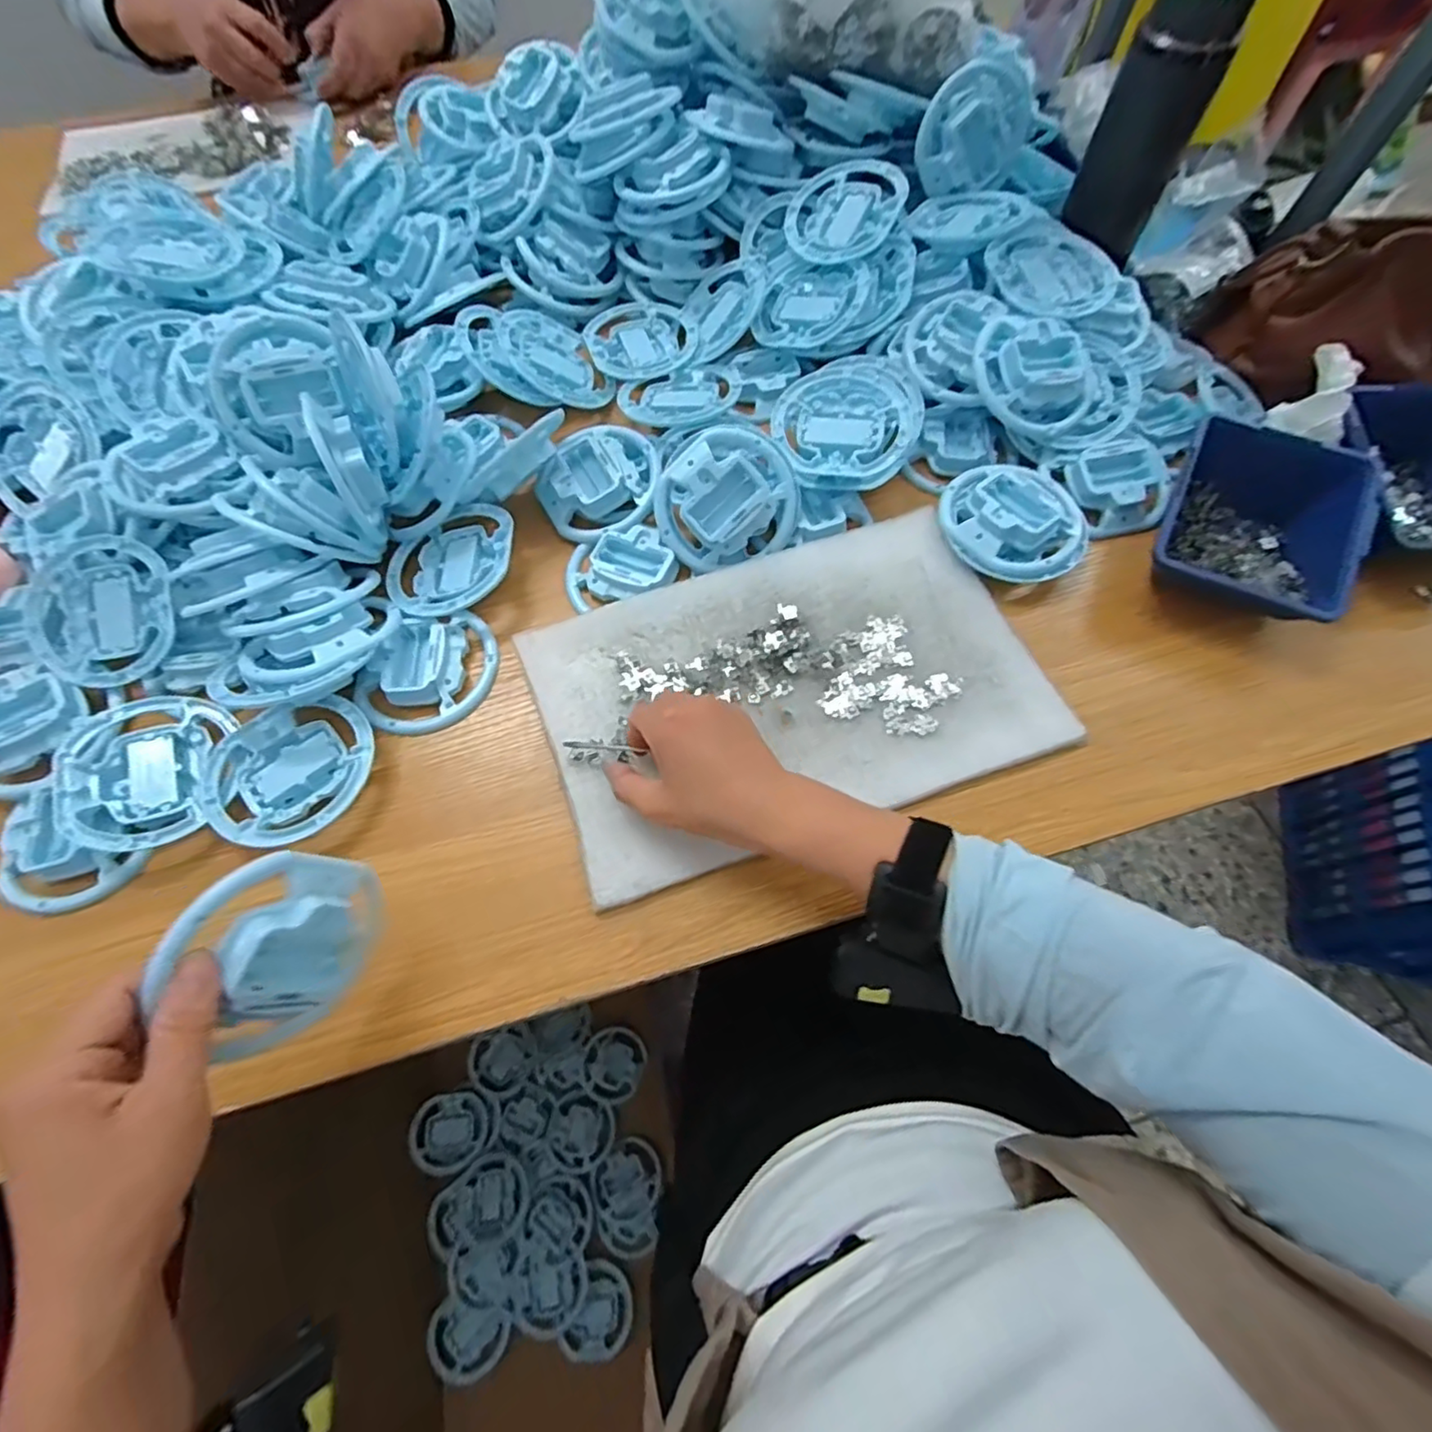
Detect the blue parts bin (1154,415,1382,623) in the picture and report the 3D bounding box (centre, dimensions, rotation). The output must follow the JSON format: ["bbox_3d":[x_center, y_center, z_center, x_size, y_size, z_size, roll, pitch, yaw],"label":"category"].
[{"bbox_3d":[0.391,-0.136,0.464,0.126,0.062,0.141,20,67,9],"label":"blue parts bin"}]

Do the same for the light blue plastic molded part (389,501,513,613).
[{"bbox_3d":[-0.201,-0.117,0.483,0.102,0.021,0.092,-23,67,-10],"label":"light blue plastic molded part"}]

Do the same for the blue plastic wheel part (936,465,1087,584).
[{"bbox_3d":[0.228,-0.150,0.483,0.094,0.035,0.107,-37,70,-15],"label":"blue plastic wheel part"}]

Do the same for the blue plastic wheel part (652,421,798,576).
[{"bbox_3d":[0.008,-0.164,0.474,0.107,0.019,0.096,-23,103,-3],"label":"blue plastic wheel part"}]

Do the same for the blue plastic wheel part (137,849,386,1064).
[{"bbox_3d":[-0.202,0.109,0.302,0.026,0.093,0.090,8,38,28],"label":"blue plastic wheel part"}]

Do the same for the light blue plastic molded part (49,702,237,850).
[{"bbox_3d":[-0.370,0.032,0.408,0.093,0.021,0.100,4,66,2],"label":"light blue plastic molded part"}]

